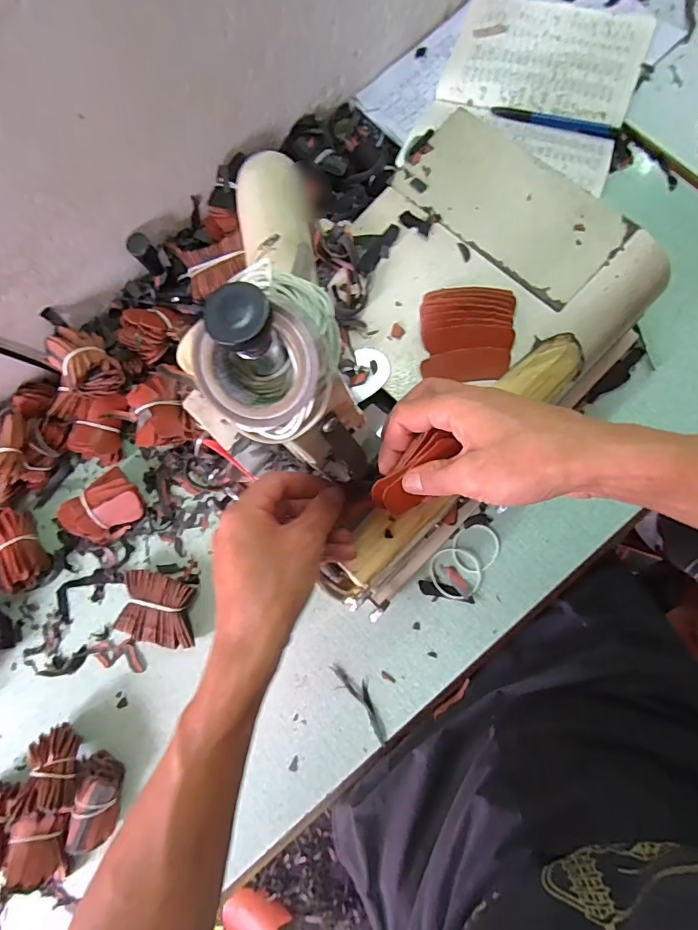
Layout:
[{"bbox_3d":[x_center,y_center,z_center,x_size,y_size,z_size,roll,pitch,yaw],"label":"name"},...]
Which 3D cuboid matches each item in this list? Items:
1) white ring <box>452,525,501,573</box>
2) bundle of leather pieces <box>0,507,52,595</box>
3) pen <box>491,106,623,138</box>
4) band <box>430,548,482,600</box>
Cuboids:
[{"bbox_3d":[0.131,0.086,0.490,0.048,0.004,0.048,-1,83,6],"label":"white ring"},{"bbox_3d":[-0.371,0.096,0.536,0.043,0.030,0.085,-29,81,2],"label":"bundle of leather pieces"},{"bbox_3d":[0.228,-0.377,0.526,0.138,0.011,0.012,18,85,8],"label":"pen"},{"bbox_3d":[0.107,0.109,0.482,0.051,0.006,0.050,-1,83,6],"label":"band"}]

